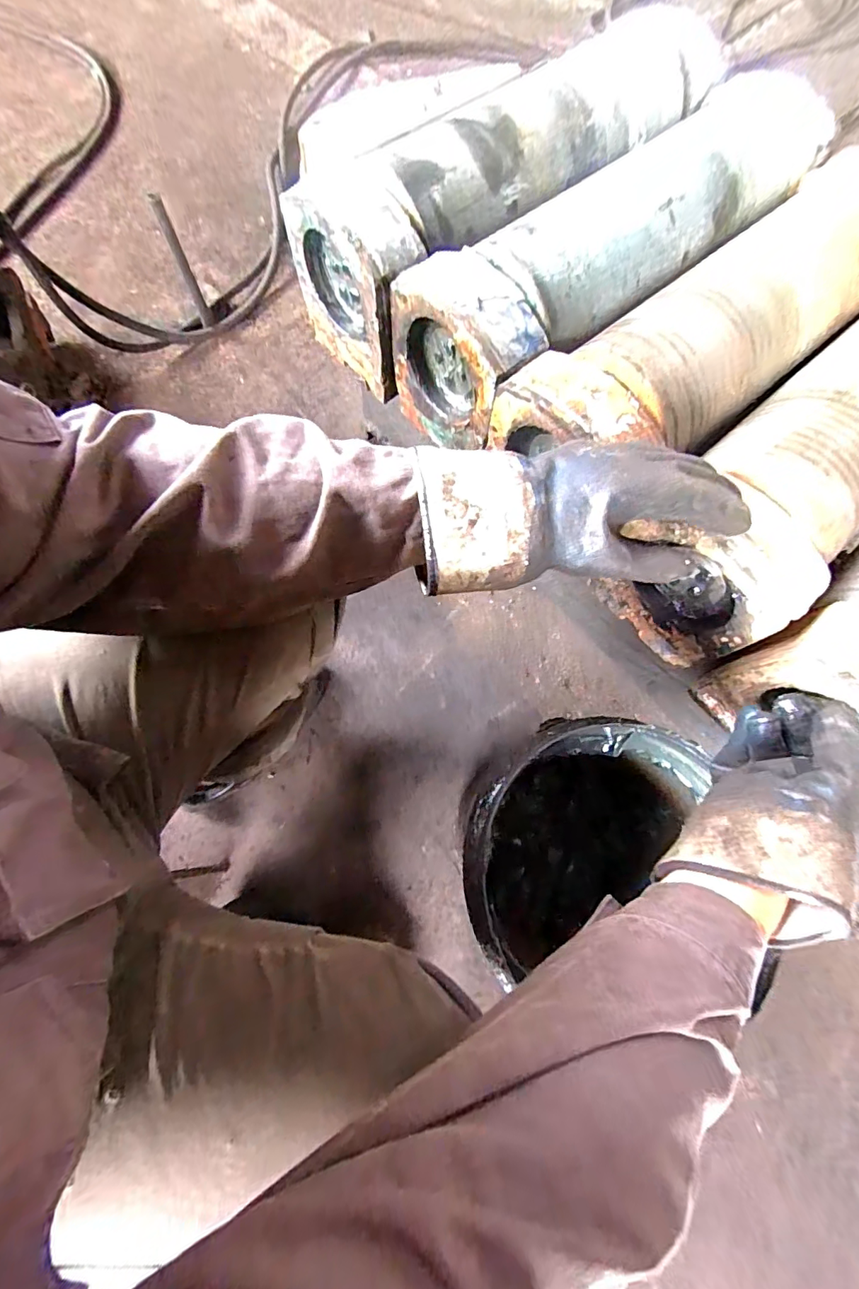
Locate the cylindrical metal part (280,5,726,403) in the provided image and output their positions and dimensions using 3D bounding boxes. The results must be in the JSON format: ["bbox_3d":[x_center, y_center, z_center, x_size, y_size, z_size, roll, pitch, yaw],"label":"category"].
[{"bbox_3d":[0.102,-0.549,0.576,0.543,0.179,0.153,-37,79,-13],"label":"cylindrical metal part"}]

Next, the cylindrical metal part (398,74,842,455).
[{"bbox_3d":[0.211,-0.442,0.563,0.531,0.176,0.152,-37,79,-13],"label":"cylindrical metal part"}]

